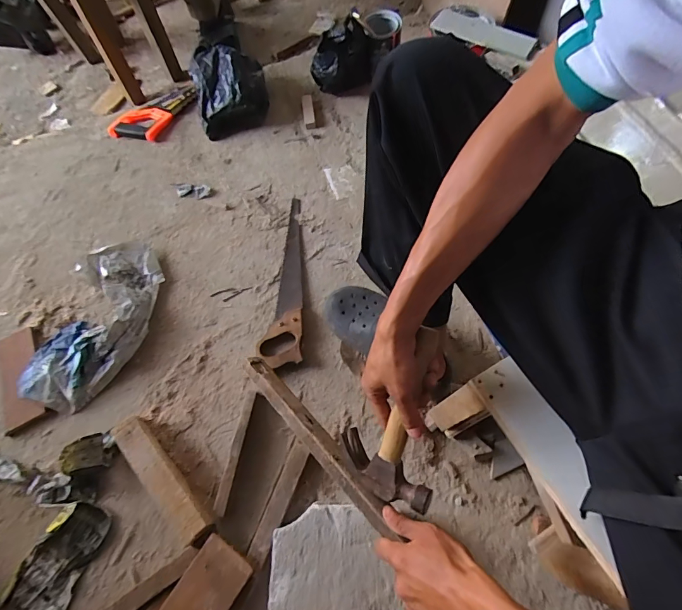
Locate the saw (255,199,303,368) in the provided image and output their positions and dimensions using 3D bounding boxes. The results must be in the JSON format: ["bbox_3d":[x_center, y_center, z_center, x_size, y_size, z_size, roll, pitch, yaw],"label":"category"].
[{"bbox_3d":[-0.106,-0.060,0.840,0.085,0.031,0.398,4,67,5],"label":"saw"}]

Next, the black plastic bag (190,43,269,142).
[{"bbox_3d":[-0.283,-0.542,0.994,0.176,0.153,0.164,-9,66,-1],"label":"black plastic bag"}]

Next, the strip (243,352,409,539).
[{"bbox_3d":[-0.048,0.175,0.551,0.036,0.017,0.312,-41,54,-14],"label":"strip"}]

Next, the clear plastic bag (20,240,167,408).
[{"bbox_3d":[-0.500,0.028,0.805,0.188,0.055,0.358,10,67,7],"label":"clear plastic bag"}]

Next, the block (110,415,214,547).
[{"bbox_3d":[-0.308,0.299,0.682,0.055,0.051,0.245,-42,70,-14],"label":"block"}]

